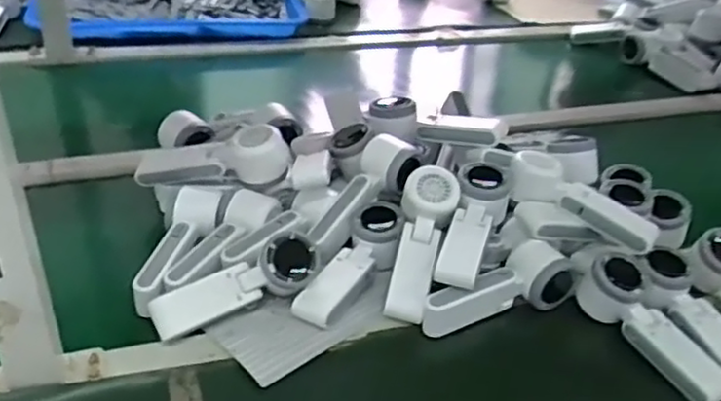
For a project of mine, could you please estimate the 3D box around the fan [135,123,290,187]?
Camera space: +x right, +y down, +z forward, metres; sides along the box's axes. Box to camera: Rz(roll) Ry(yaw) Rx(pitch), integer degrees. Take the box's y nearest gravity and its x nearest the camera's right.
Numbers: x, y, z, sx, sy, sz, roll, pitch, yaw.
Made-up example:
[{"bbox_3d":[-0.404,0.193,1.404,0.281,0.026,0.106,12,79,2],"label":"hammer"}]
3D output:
[{"bbox_3d":[-0.165,-0.044,0.787,0.172,0.064,0.048,-6,37,7],"label":"fan"}]

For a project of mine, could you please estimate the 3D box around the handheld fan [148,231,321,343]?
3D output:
[{"bbox_3d":[-0.116,0.078,0.666,0.164,0.050,0.050,-15,43,-27],"label":"handheld fan"}]

